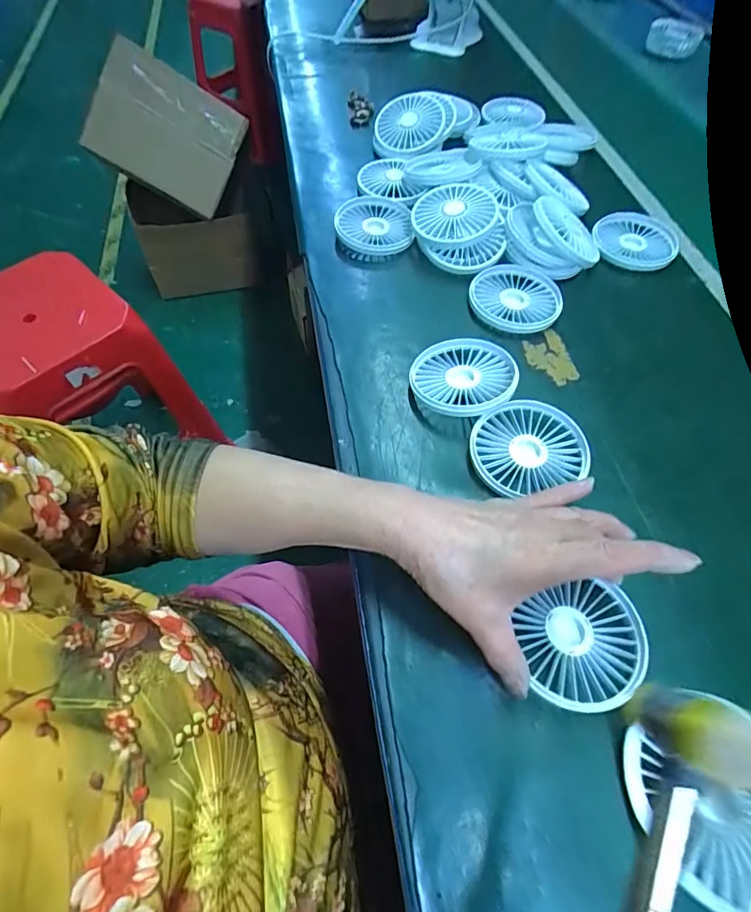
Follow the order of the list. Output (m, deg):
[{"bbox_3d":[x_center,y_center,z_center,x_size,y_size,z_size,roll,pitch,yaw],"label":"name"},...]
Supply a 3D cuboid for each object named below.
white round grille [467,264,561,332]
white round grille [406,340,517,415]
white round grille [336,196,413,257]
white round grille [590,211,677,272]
[{"bbox_3d":[0.140,-0.160,0.459,0.086,0.015,0.092,0,58,0],"label":"white round grille"},{"bbox_3d":[0.076,-0.068,0.396,0.088,0.018,0.088,-5,49,6],"label":"white round grille"},{"bbox_3d":[-0.003,-0.268,0.525,0.084,0.023,0.089,-2,60,-4],"label":"white round grille"},{"bbox_3d":[0.293,-0.245,0.514,0.088,0.017,0.091,0,58,0],"label":"white round grille"}]

